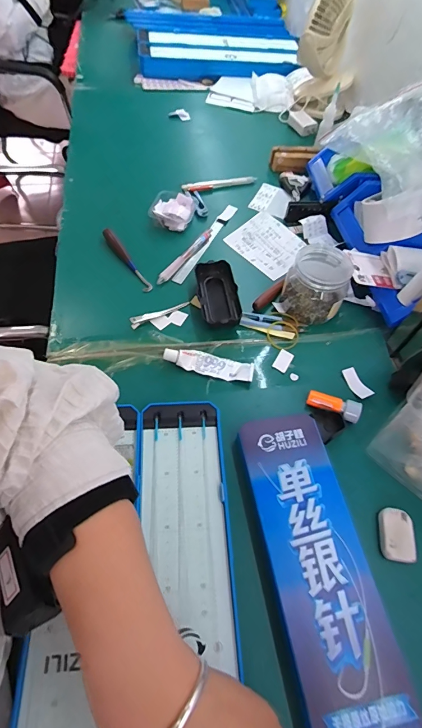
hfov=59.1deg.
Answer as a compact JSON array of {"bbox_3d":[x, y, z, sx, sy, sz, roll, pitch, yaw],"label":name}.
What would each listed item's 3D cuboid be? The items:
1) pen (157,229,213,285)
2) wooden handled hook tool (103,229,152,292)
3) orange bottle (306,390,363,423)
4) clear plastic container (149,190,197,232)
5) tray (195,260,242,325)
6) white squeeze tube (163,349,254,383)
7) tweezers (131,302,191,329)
[{"bbox_3d":[-0.035,-0.164,0.563,0.011,0.013,0.141,29,60,15],"label":"pen"},{"bbox_3d":[-0.123,-0.152,0.543,0.015,0.016,0.128,-27,62,-20],"label":"wooden handled hook tool"},{"bbox_3d":[0.143,0.049,0.433,0.060,0.020,0.023,24,58,12],"label":"orange bottle"},{"bbox_3d":[-0.060,-0.248,0.603,0.064,0.030,0.067,13,57,5],"label":"clear plastic container"},{"bbox_3d":[0.010,-0.094,0.510,0.051,0.029,0.115,-4,57,-7],"label":"tray"},{"bbox_3d":[-0.002,-0.001,0.451,0.108,0.010,0.027,14,69,-5],"label":"white squeeze tube"},{"bbox_3d":[-0.068,-0.071,0.497,0.085,0.014,0.013,-27,62,-20],"label":"tweezers"}]

